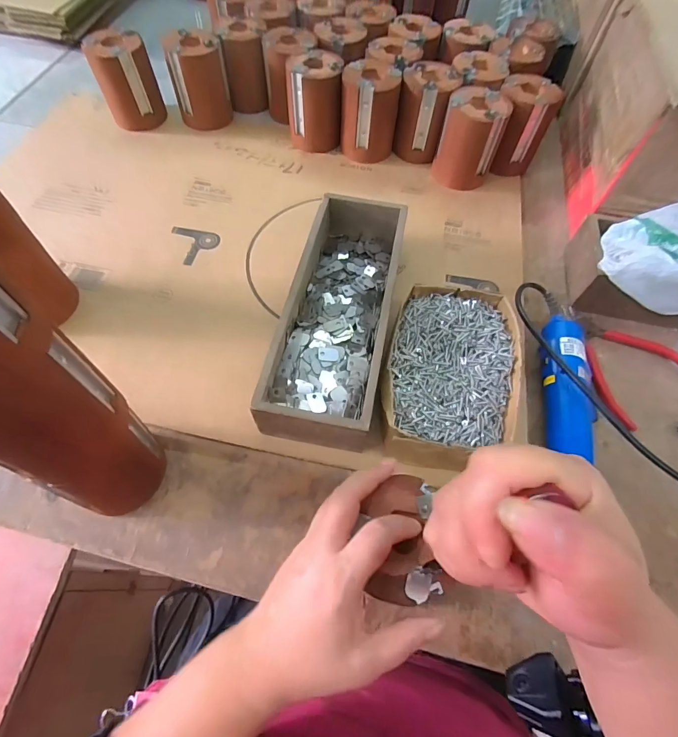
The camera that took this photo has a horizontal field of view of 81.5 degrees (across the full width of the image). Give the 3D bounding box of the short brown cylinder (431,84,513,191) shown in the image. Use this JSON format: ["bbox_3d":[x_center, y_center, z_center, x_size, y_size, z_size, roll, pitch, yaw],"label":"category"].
[{"bbox_3d":[0.180,-0.314,0.540,0.078,0.098,0.088,23,64,10],"label":"short brown cylinder"}]

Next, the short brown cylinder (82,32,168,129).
[{"bbox_3d":[-0.309,-0.420,0.578,0.082,0.099,0.077,-24,66,-14],"label":"short brown cylinder"}]

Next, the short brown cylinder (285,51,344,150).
[{"bbox_3d":[-0.035,-0.385,0.571,0.076,0.098,0.080,1,63,-1],"label":"short brown cylinder"}]

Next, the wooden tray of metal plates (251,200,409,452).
[{"bbox_3d":[0.003,-0.059,0.415,0.099,0.073,0.290,12,63,4],"label":"wooden tray of metal plates"}]

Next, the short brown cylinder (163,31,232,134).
[{"bbox_3d":[-0.206,-0.425,0.586,0.079,0.101,0.070,-11,64,-7],"label":"short brown cylinder"}]

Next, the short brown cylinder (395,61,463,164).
[{"bbox_3d":[0.124,-0.367,0.565,0.074,0.096,0.079,20,64,8],"label":"short brown cylinder"}]

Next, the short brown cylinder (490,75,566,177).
[{"bbox_3d":[0.252,-0.343,0.558,0.075,0.098,0.081,-4,63,-4],"label":"short brown cylinder"}]

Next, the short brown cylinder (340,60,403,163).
[{"bbox_3d":[0.044,-0.364,0.560,0.078,0.097,0.080,7,63,2],"label":"short brown cylinder"}]

